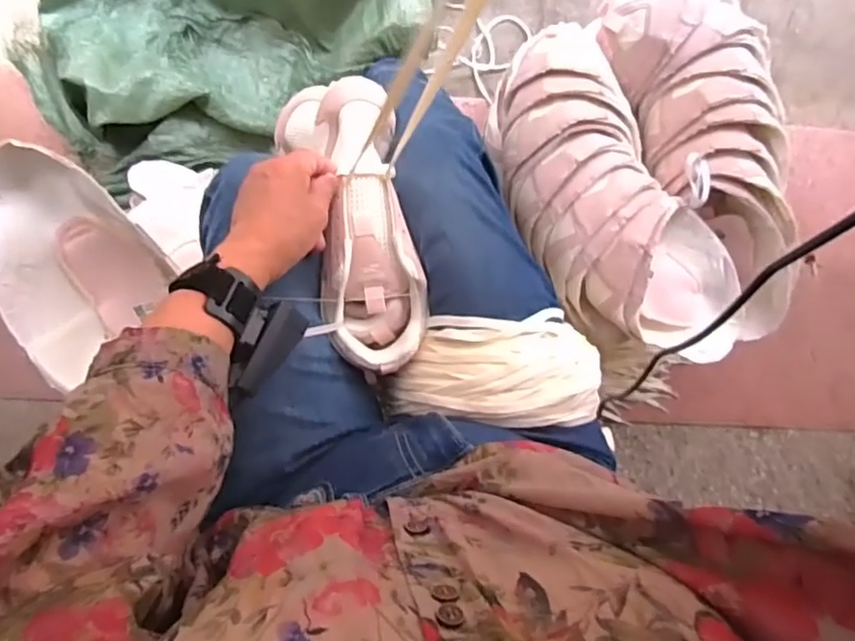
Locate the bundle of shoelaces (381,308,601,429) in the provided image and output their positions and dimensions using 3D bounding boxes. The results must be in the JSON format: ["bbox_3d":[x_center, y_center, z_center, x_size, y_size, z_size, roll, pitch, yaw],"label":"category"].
[{"bbox_3d":[0.066,0.040,0.517,0.194,0.070,0.092,0,93,-5],"label":"bundle of shoelaces"}]

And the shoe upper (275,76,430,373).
[{"bbox_3d":[-0.062,-0.086,0.524,0.096,0.081,0.258,-13,83,-4],"label":"shoe upper"}]

